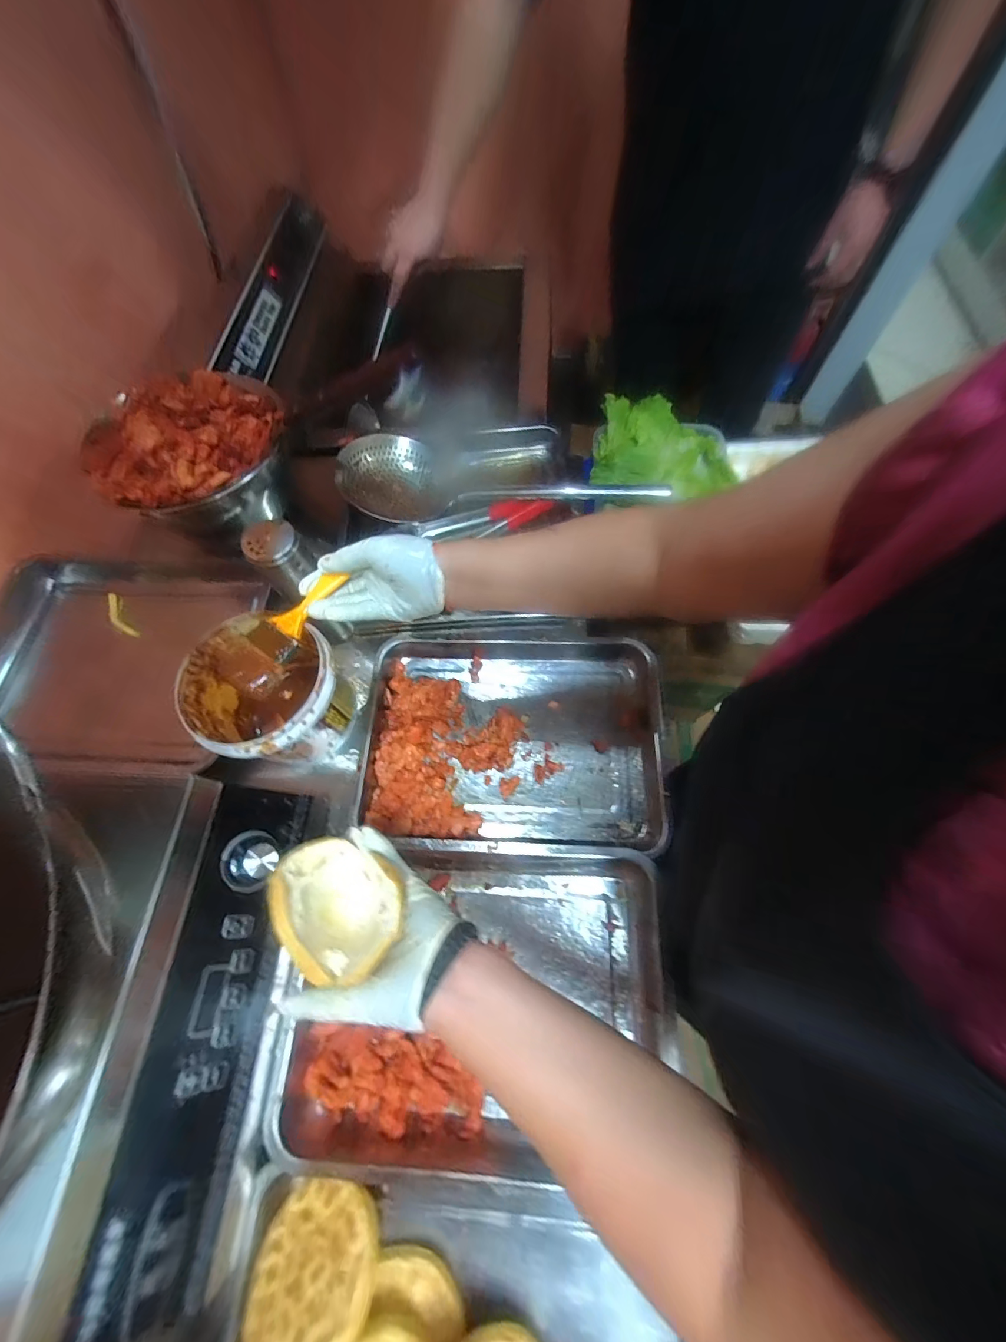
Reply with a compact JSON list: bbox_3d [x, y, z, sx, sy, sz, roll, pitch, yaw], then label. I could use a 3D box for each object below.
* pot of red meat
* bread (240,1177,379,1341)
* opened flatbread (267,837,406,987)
[{"bbox_3d":[-0.451,-0.318,0.680,0.269,0.153,0.218,-30,69,-10],"label":"pot of red meat"},{"bbox_3d":[-0.165,0.522,0.384,0.110,0.021,0.109,-15,38,12],"label":"bread"},{"bbox_3d":[-0.123,0.185,0.368,0.081,0.098,0.103,-31,69,-11],"label":"opened flatbread"}]

